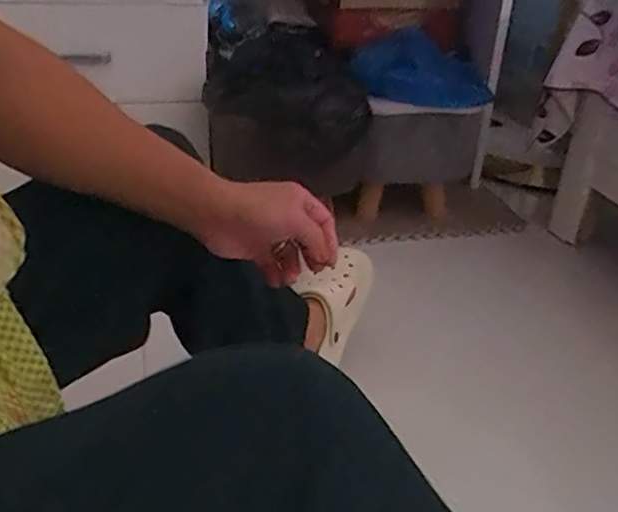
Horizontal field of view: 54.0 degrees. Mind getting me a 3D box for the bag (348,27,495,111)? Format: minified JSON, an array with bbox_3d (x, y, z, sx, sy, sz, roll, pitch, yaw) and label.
[{"bbox_3d":[0.218,-0.361,1.165,0.119,0.130,0.255,-16,35,-28],"label":"bag"}]

